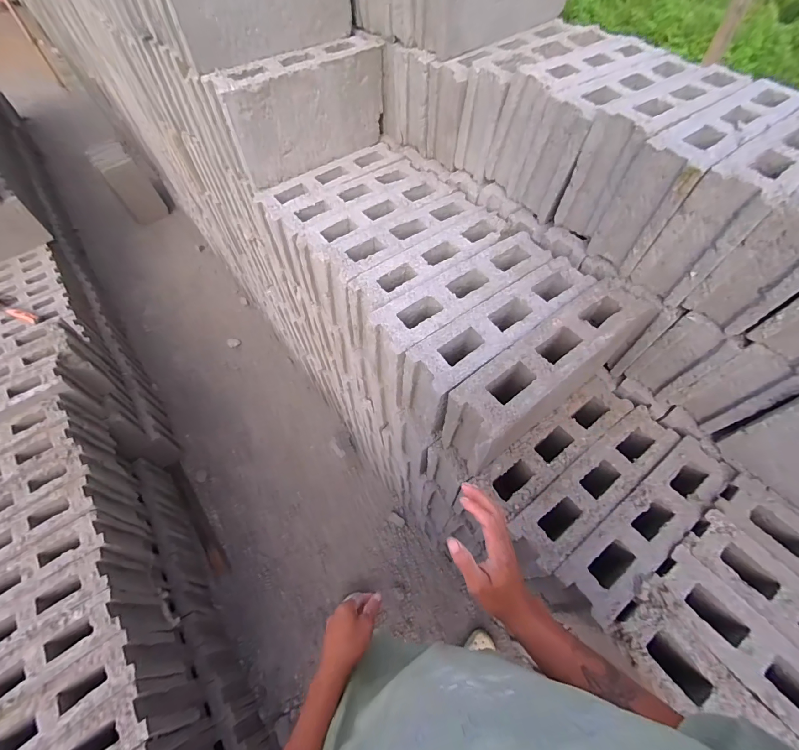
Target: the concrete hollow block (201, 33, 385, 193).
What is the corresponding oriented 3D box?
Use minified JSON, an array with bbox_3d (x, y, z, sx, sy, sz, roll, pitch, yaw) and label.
[{"bbox_3d":[-0.215,-0.626,0.866,0.402,0.200,0.083,-38,62,-20],"label":"concrete hollow block"}]

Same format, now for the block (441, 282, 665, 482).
[{"bbox_3d":[0.274,0.009,0.679,0.414,0.209,0.108,-33,60,-17],"label":"block"}]

